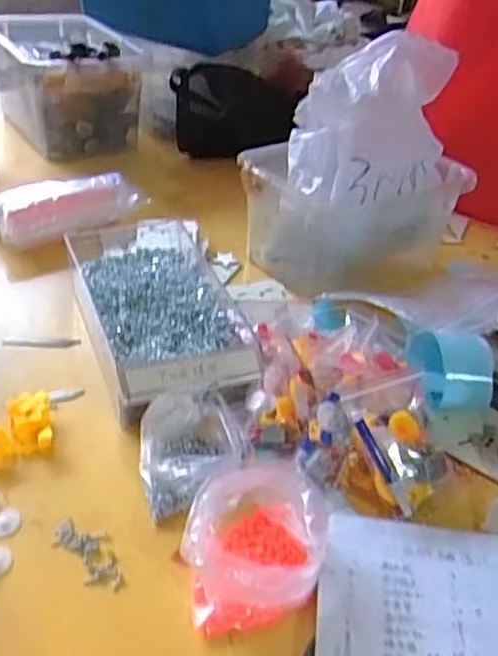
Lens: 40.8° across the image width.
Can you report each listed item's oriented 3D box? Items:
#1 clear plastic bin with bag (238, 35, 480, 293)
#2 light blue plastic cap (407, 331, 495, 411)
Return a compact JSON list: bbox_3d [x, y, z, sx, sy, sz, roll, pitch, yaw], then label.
[{"bbox_3d":[0.116,-0.184,0.746,0.177,0.237,0.209,33,44,32],"label":"clear plastic bin with bag"},{"bbox_3d":[0.179,0.034,0.585,0.068,0.056,0.060,6,36,-1],"label":"light blue plastic cap"}]

